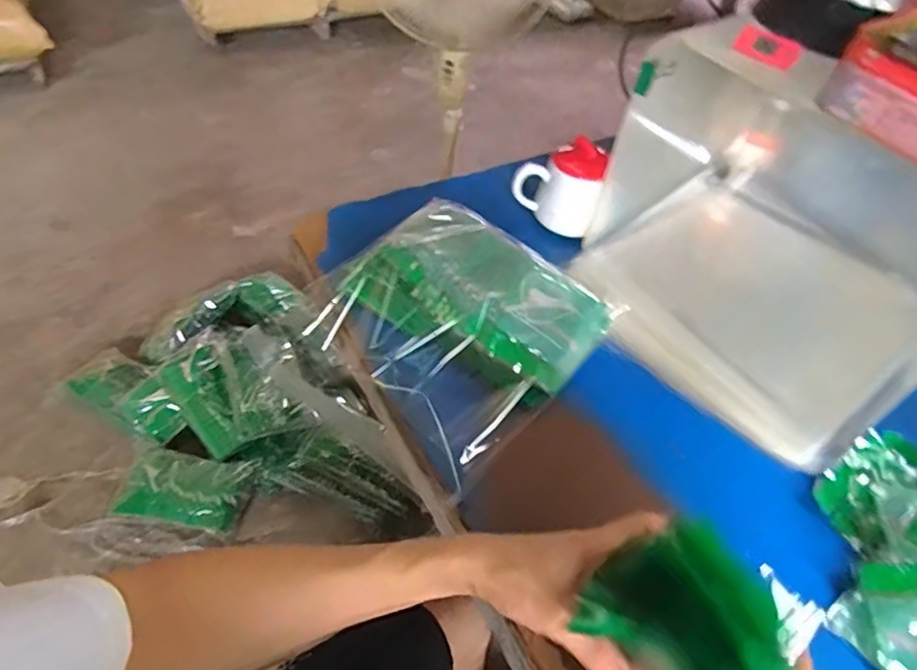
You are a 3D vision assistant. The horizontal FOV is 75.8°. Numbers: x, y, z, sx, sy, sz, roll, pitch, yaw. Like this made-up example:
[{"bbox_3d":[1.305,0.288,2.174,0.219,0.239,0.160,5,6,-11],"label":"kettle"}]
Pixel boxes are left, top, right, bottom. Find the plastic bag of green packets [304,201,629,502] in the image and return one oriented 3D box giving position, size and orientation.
[{"bbox_3d":[-0.006,-0.020,0.623,0.264,0.063,0.266,34,54,23],"label":"plastic bag of green packets"}]

